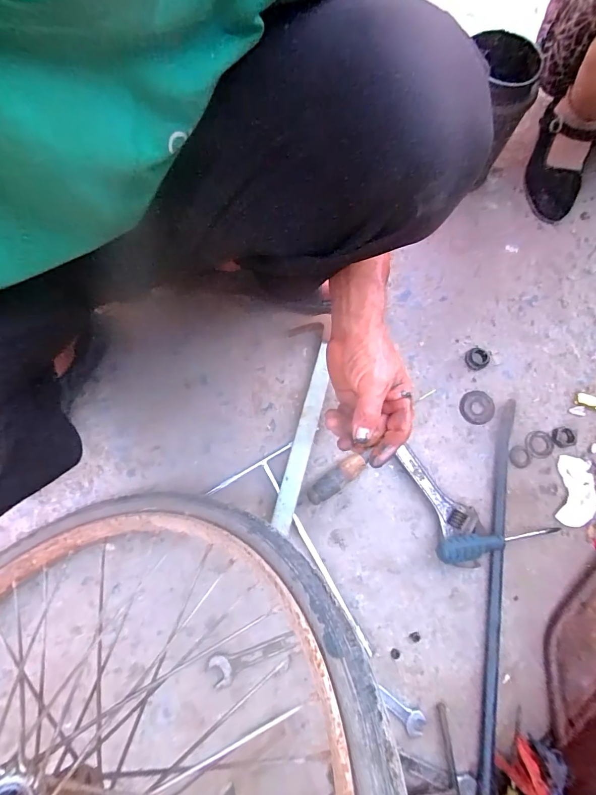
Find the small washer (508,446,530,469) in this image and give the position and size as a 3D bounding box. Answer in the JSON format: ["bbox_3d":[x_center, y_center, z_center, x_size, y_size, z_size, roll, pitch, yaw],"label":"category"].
[{"bbox_3d":[0.330,0.089,0.568,0.030,0.004,0.032,-1,75,0],"label":"small washer"}]

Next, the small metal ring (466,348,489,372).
[{"bbox_3d":[0.281,-0.060,0.597,0.038,0.009,0.034,-30,78,-8],"label":"small metal ring"}]

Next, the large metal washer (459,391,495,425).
[{"bbox_3d":[0.275,0.016,0.583,0.053,0.005,0.051,-5,76,-2],"label":"large metal washer"}]

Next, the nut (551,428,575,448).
[{"bbox_3d":[0.399,0.060,0.572,0.032,0.008,0.030,-7,76,-2],"label":"nut"}]

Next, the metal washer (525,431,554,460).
[{"bbox_3d":[0.364,0.071,0.573,0.039,0.006,0.041,-3,75,-1],"label":"metal washer"}]

